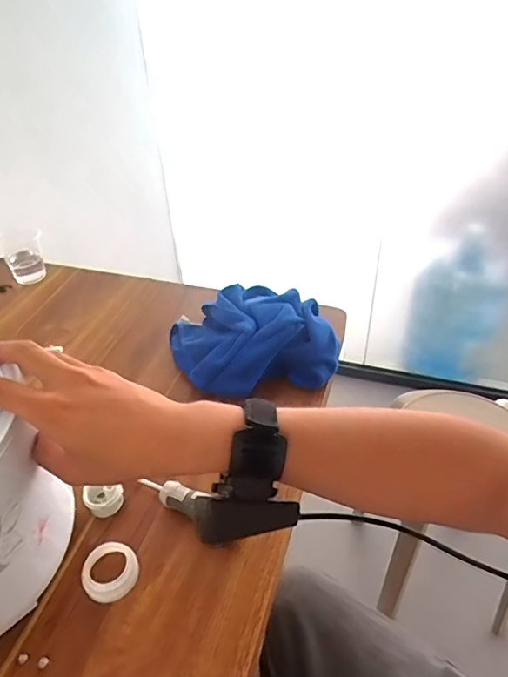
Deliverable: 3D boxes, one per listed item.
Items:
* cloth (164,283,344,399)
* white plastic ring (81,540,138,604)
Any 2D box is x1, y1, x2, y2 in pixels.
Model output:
[{"bbox_3d":[-0.004,-0.006,0.616,0.193,0.061,0.155,-8,40,-5],"label":"cloth"},{"bbox_3d":[-0.120,0.195,0.413,0.044,0.017,0.041,-2,40,2],"label":"white plastic ring"}]

